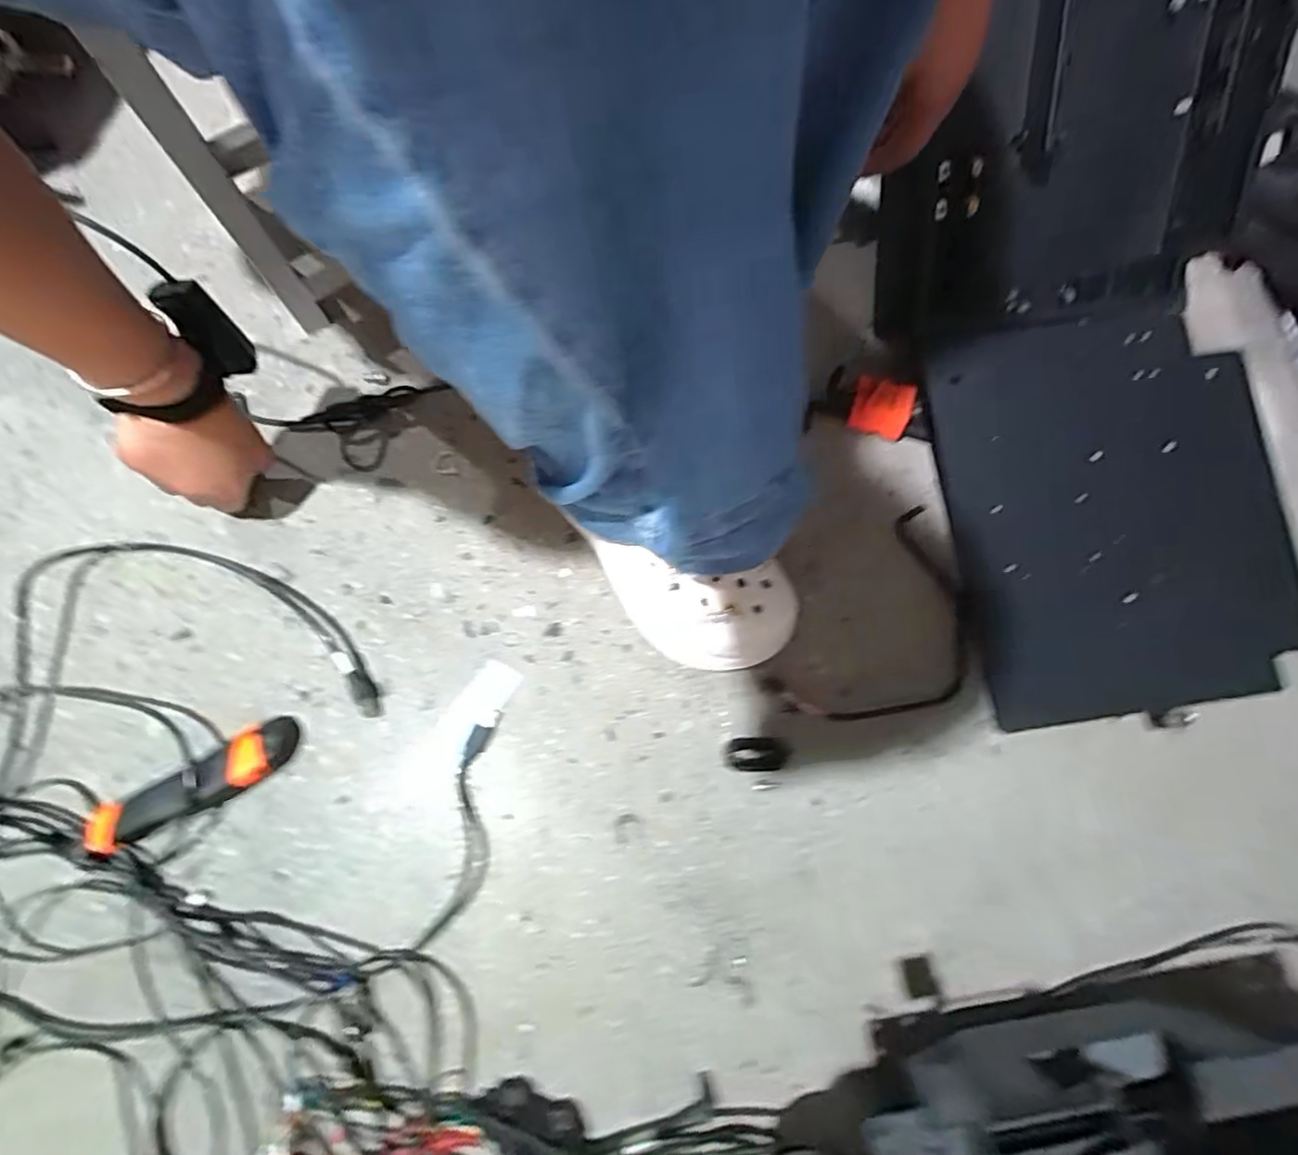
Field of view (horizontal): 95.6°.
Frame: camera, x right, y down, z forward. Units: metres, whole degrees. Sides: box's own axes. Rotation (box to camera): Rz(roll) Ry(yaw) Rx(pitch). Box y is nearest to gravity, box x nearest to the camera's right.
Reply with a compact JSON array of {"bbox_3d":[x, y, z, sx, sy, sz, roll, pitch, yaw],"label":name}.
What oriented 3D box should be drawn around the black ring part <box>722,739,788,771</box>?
[{"bbox_3d":[0.086,0.142,0.470,0.050,0.004,0.025,2,72,-2],"label":"black ring part"}]

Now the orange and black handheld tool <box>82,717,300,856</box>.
[{"bbox_3d":[-0.343,0.156,0.439,0.146,0.029,0.041,-29,75,-11],"label":"orange and black handheld tool"}]

